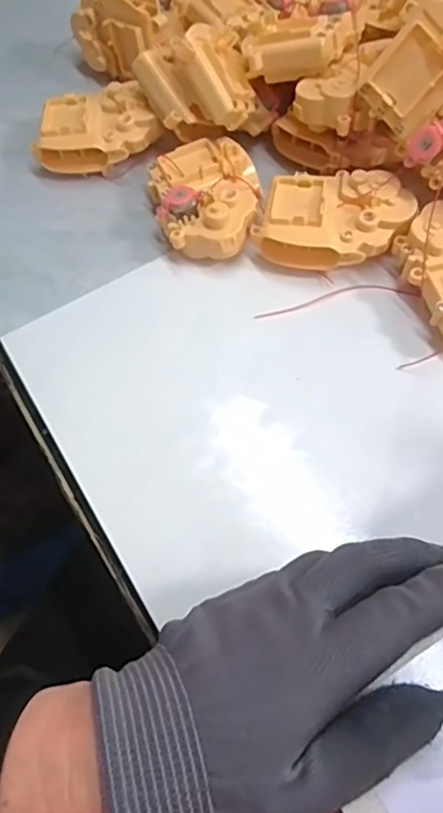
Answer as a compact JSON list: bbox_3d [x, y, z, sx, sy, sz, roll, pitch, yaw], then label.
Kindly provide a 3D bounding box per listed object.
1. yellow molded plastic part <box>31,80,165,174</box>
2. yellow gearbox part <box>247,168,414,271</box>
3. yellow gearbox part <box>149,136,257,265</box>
[{"bbox_3d":[-0.092,-0.209,0.452,0.090,0.038,0.055,-2,60,3],"label":"yellow molded plastic part"},{"bbox_3d":[0.076,-0.123,0.401,0.091,0.038,0.064,16,63,13],"label":"yellow gearbox part"},{"bbox_3d":[-0.010,-0.144,0.416,0.070,0.039,0.096,-14,60,-4],"label":"yellow gearbox part"}]

